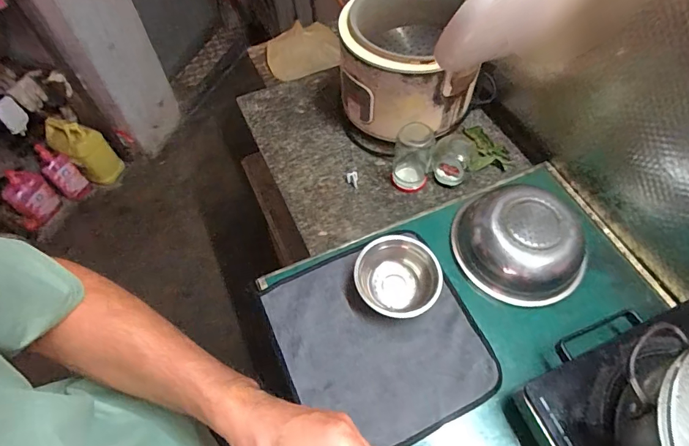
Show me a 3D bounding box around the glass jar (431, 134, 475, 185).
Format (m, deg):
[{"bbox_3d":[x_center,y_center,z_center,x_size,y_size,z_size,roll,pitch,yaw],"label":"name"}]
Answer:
[{"bbox_3d":[0.197,-0.116,0.776,0.068,0.075,0.069,0,60,0],"label":"glass jar"}]

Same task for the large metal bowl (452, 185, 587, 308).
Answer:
[{"bbox_3d":[0.282,0.032,0.679,0.187,0.086,0.175,0,60,0],"label":"large metal bowl"}]

